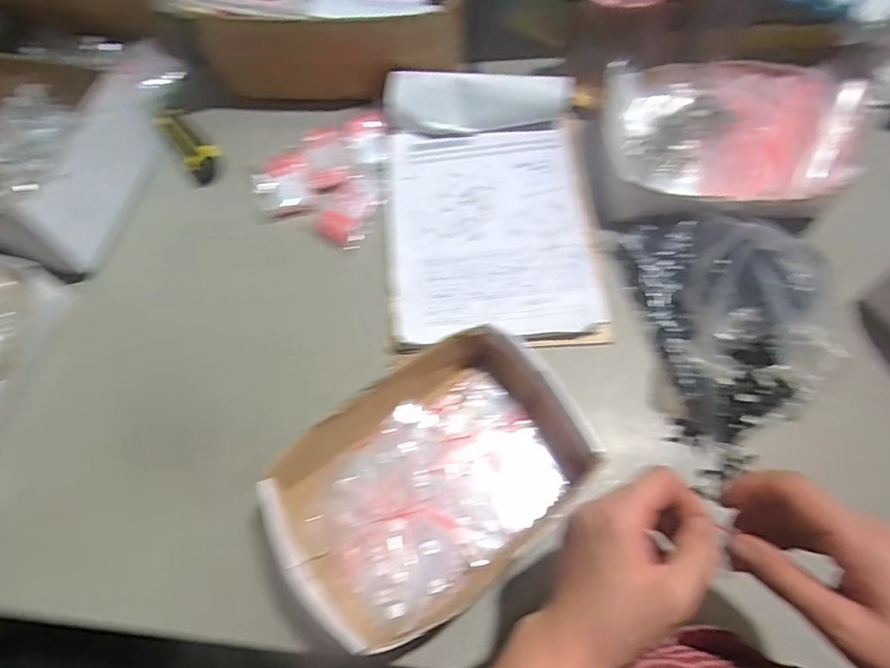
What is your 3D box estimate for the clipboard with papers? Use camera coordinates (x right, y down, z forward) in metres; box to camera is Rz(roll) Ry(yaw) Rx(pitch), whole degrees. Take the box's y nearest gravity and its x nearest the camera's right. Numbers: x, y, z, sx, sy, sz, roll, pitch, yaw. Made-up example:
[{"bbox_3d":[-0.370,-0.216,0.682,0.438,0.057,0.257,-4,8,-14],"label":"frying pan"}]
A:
[{"bbox_3d":[0.049,-0.145,0.580,0.224,0.049,0.334,-2,64,-2],"label":"clipboard with papers"}]

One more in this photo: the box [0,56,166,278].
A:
[{"bbox_3d":[-0.521,-0.211,0.594,0.316,0.120,0.259,6,65,7],"label":"box"}]

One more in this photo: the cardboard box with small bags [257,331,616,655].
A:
[{"bbox_3d":[-0.013,0.117,0.442,0.252,0.061,0.177,-35,69,-16],"label":"cardboard box with small bags"}]

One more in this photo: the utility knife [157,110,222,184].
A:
[{"bbox_3d":[-0.319,-0.241,0.665,0.042,0.013,0.136,-33,69,-16],"label":"utility knife"}]

